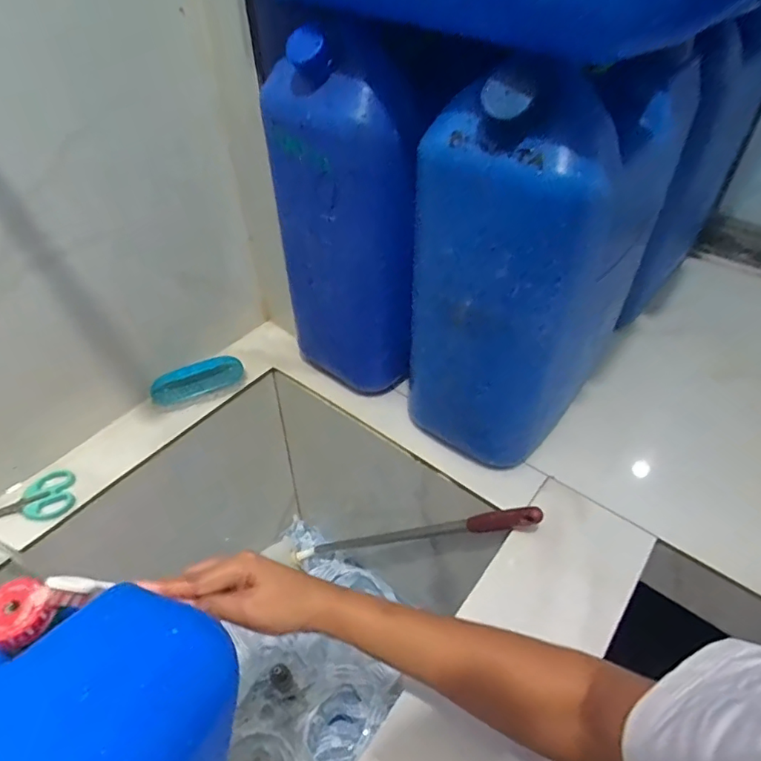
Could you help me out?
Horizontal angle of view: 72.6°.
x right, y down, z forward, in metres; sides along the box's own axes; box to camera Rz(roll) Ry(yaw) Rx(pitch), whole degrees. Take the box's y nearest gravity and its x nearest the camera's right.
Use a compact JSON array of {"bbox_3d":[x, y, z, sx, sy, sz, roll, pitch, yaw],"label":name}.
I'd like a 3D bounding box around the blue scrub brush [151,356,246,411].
[{"bbox_3d":[-0.247,0.004,0.707,0.120,0.042,0.033,-22,50,-20],"label":"blue scrub brush"}]

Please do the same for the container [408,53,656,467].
[{"bbox_3d":[0.163,-0.116,0.541,0.175,0.382,0.234,31,54,27],"label":"container"}]

